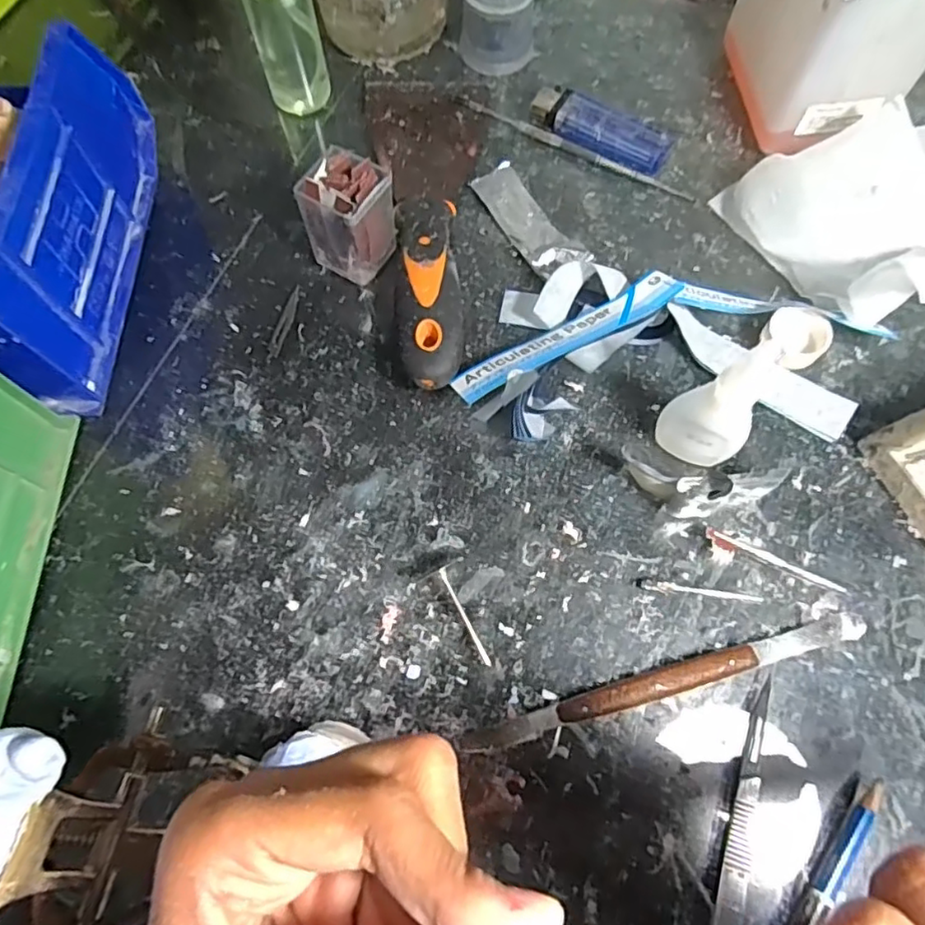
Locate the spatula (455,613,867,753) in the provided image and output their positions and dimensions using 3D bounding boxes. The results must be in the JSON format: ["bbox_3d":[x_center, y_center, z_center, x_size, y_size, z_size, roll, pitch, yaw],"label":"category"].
[{"bbox_3d":[0.084,0.089,0.256,0.172,0.010,0.010,-15,71,-5],"label":"spatula"}]

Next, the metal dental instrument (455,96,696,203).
[{"bbox_3d":[0.062,-0.180,0.358,0.148,0.007,0.009,27,73,10],"label":"metal dental instrument"}]

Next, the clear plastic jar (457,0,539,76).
[{"bbox_3d":[0.021,-0.272,0.363,0.044,0.061,0.050,-6,70,-2],"label":"clear plastic jar"}]

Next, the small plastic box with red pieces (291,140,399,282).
[{"bbox_3d":[-0.055,-0.120,0.310,0.032,0.053,0.036,32,73,11],"label":"small plastic box with red pieces"}]

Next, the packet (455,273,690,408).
[{"bbox_3d":[0.050,-0.060,0.296,0.116,0.007,0.023,-28,45,-9],"label":"packet"}]

